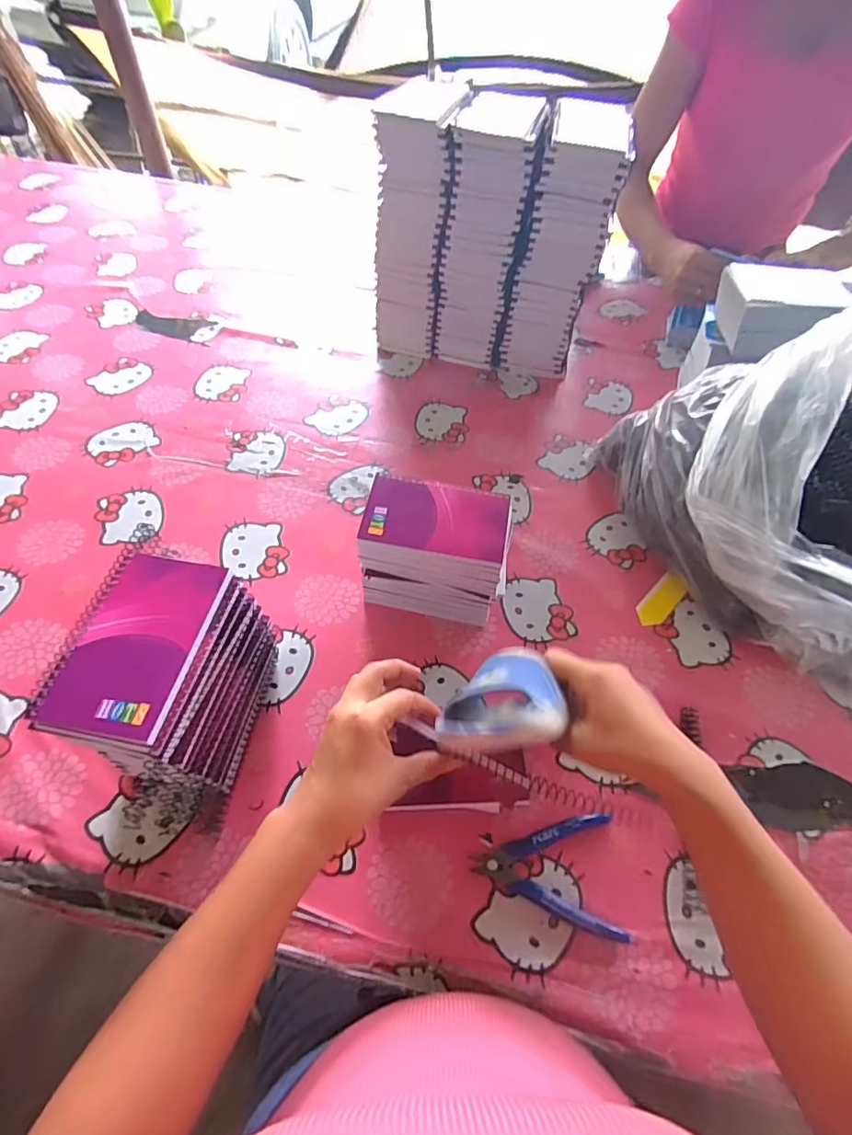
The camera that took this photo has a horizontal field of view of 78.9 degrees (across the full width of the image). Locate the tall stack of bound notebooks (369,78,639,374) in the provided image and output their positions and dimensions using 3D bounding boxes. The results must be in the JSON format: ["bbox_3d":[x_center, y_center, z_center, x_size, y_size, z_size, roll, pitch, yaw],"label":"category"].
[{"bbox_3d":[0.085,-0.446,0.712,0.296,0.297,0.127,12,56,7],"label":"tall stack of bound notebooks"}]

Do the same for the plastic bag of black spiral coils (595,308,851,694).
[{"bbox_3d":[0.392,-0.066,0.514,0.301,0.209,0.375,-3,56,-4],"label":"plastic bag of black spiral coils"}]

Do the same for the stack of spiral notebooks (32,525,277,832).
[{"bbox_3d":[-0.194,0.093,0.410,0.099,0.158,0.150,12,56,6],"label":"stack of spiral notebooks"}]

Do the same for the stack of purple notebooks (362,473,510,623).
[{"bbox_3d":[0.007,-0.009,0.515,0.138,0.121,0.094,11,56,4],"label":"stack of purple notebooks"}]

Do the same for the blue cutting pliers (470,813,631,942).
[{"bbox_3d":[0.096,0.239,0.413,0.111,0.012,0.084,5,56,1],"label":"blue cutting pliers"}]

